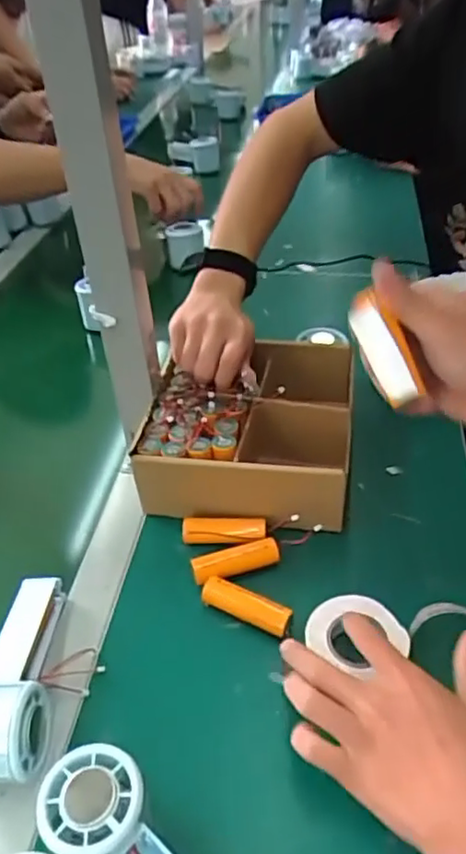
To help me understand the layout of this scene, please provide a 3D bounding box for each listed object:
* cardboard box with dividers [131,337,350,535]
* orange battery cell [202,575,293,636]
[{"bbox_3d":[0.020,0.001,0.603,0.181,0.083,0.201,4,42,9],"label":"cardboard box with dividers"},{"bbox_3d":[0.010,0.137,0.476,0.071,0.022,0.019,18,46,23],"label":"orange battery cell"}]

